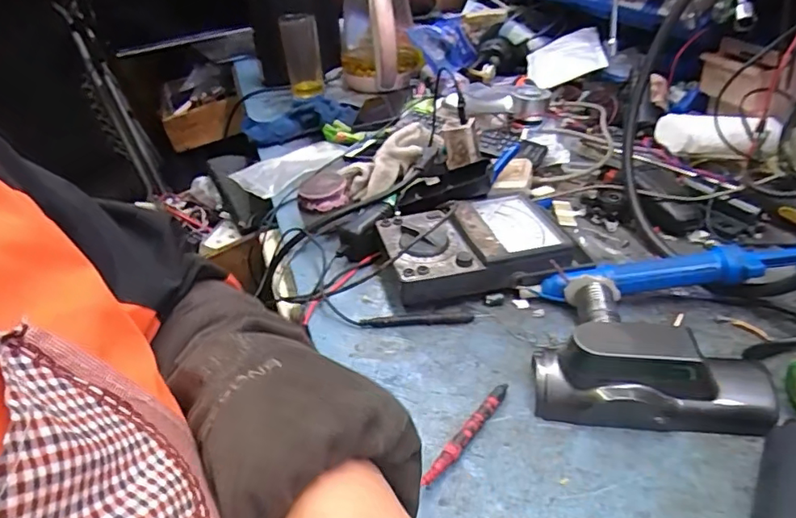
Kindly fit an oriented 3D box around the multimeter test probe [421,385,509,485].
[{"bbox_3d":[0.049,0.119,0.372,0.010,0.013,0.101,20,41,32],"label":"multimeter test probe"}]

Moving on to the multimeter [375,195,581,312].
[{"bbox_3d":[0.074,-0.011,0.526,0.169,0.050,0.114,-8,34,-5],"label":"multimeter"}]

